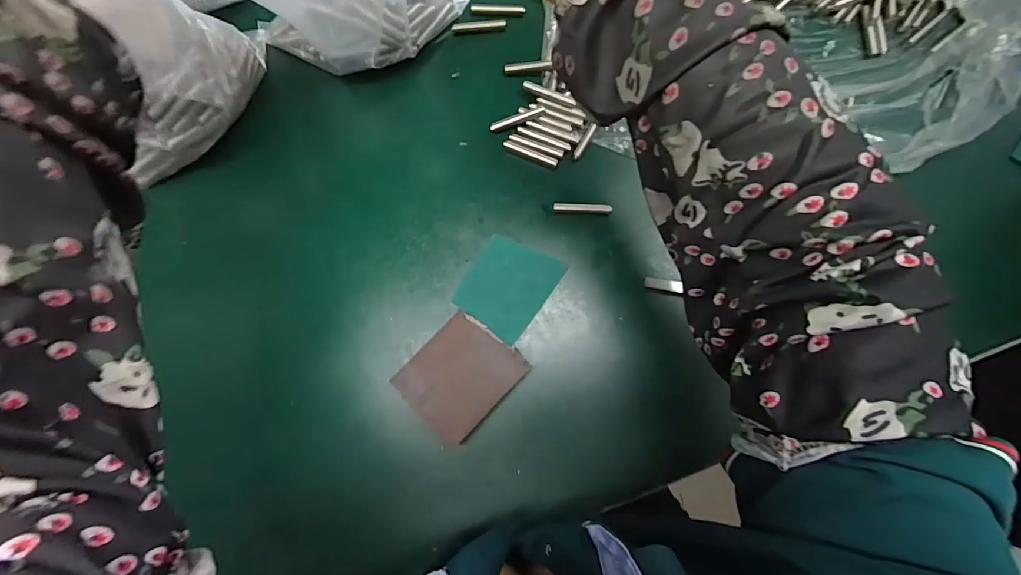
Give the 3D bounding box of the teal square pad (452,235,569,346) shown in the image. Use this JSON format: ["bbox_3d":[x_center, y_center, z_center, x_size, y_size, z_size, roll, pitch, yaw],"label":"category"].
[{"bbox_3d":[-0.002,-0.003,0.362,0.065,0.004,0.077,36,82,5],"label":"teal square pad"}]

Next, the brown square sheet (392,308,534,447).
[{"bbox_3d":[-0.037,0.067,0.337,0.068,0.028,0.080,44,83,6],"label":"brown square sheet"}]

